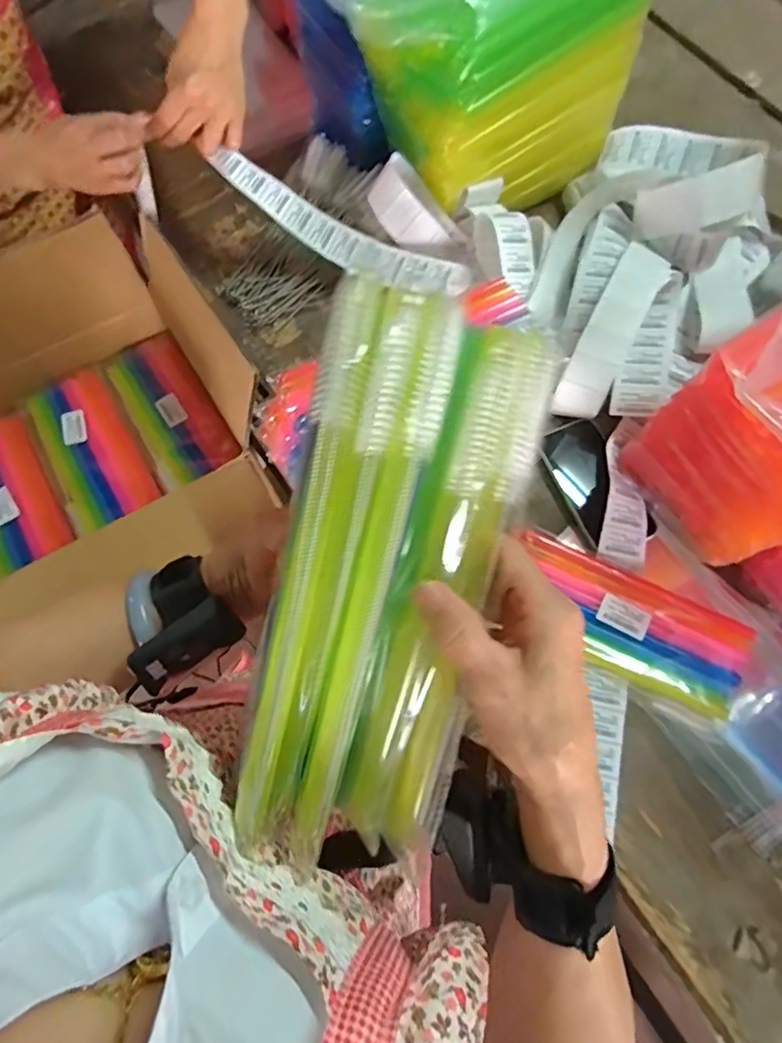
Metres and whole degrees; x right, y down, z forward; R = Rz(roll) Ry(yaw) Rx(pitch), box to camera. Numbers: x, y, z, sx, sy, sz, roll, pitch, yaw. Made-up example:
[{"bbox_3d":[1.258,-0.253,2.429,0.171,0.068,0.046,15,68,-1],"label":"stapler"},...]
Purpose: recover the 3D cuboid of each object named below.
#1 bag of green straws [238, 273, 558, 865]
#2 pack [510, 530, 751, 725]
[{"bbox_3d":[0.001,0.027,0.256,0.095,0.029,0.242,16,102,6],"label":"bag of green straws"},{"bbox_3d":[0.238,0.101,0.573,0.248,0.026,0.100,28,75,9],"label":"pack"}]

